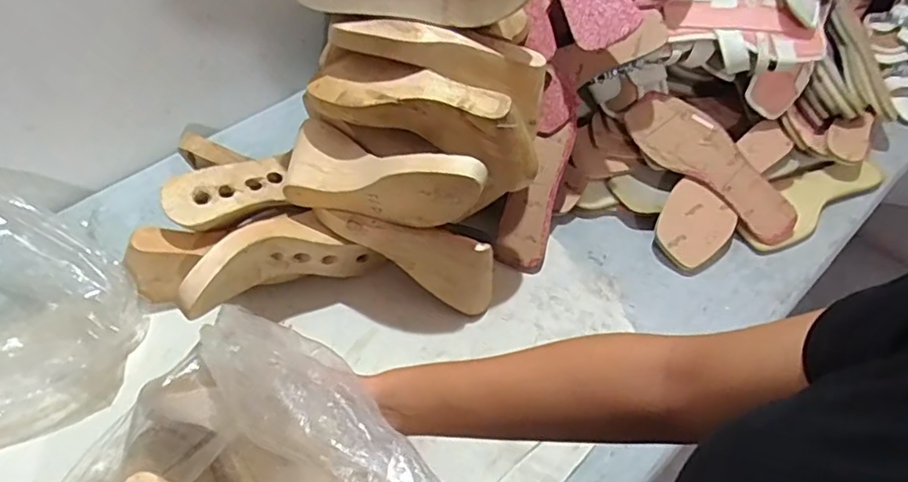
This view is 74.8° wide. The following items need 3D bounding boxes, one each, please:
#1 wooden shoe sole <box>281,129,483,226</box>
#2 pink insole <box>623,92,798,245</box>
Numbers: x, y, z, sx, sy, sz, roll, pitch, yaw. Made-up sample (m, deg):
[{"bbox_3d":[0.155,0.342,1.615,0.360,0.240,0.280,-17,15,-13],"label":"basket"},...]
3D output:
[{"bbox_3d":[-0.073,-0.061,0.589,0.216,0.064,0.055,6,51,21],"label":"wooden shoe sole"},{"bbox_3d":[0.323,-0.097,0.735,0.242,0.014,0.080,38,91,2],"label":"pink insole"}]

